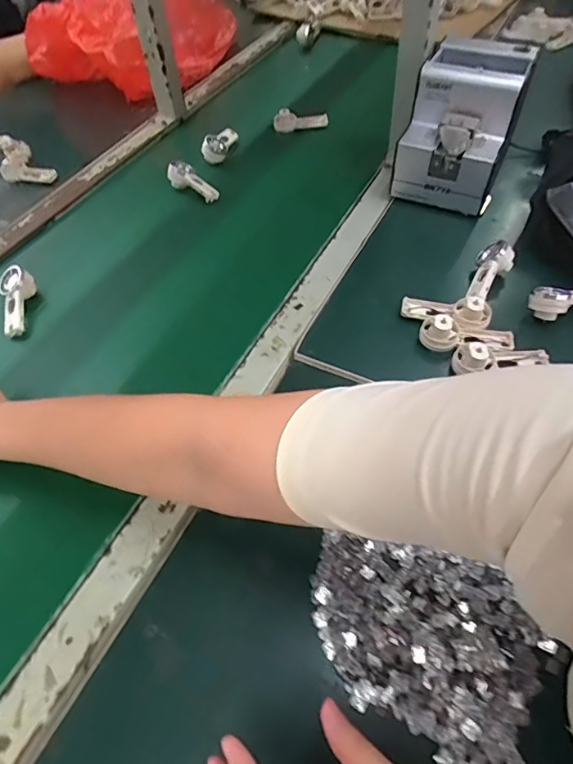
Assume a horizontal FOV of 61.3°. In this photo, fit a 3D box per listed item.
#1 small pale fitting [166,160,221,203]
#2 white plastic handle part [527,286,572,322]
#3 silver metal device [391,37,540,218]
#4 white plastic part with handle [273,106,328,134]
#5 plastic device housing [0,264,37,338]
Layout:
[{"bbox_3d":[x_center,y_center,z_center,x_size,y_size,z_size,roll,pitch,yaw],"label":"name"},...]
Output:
[{"bbox_3d":[-0.141,-0.307,0.749,0.090,0.031,0.030,35,59,6],"label":"small pale fitting"},{"bbox_3d":[0.317,-0.094,0.537,0.092,0.025,0.031,-15,52,-8],"label":"white plastic handle part"},{"bbox_3d":[0.253,-0.380,0.698,0.139,0.168,0.233,16,54,15],"label":"silver metal device"},{"bbox_3d":[0.025,-0.464,0.858,0.097,0.030,0.034,0,51,3],"label":"white plastic part with handle"},{"bbox_3d":[-0.337,-0.099,0.601,0.040,0.024,0.094,-9,67,-4],"label":"plastic device housing"}]

